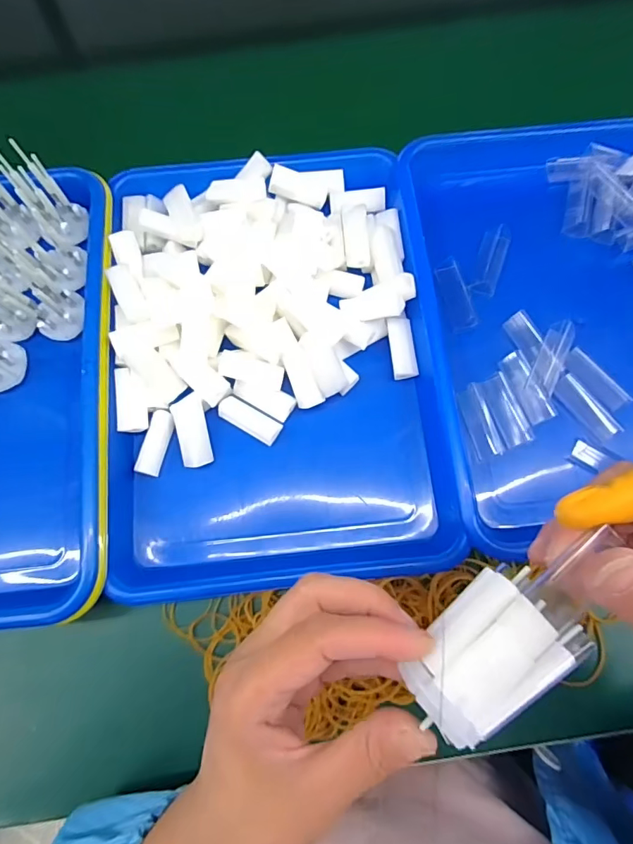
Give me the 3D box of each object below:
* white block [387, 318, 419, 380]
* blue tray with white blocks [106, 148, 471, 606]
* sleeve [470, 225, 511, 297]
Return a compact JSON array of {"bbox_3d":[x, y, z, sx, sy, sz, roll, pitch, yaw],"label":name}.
[{"bbox_3d":[0.065,-0.055,0.355,0.019,0.012,0.045,-5,74,-1],"label":"white block"},{"bbox_3d":[-0.033,-0.052,0.339,0.228,0.041,0.324,-6,74,-1],"label":"blue tray with white blocks"},{"bbox_3d":[0.136,-0.126,0.366,0.020,0.008,0.057,19,75,6],"label":"sleeve"}]

